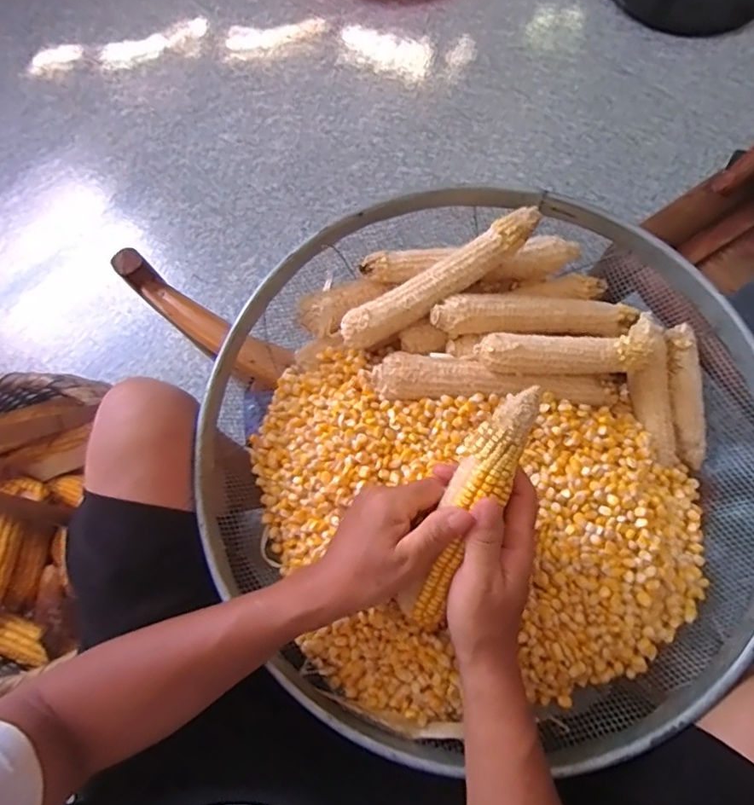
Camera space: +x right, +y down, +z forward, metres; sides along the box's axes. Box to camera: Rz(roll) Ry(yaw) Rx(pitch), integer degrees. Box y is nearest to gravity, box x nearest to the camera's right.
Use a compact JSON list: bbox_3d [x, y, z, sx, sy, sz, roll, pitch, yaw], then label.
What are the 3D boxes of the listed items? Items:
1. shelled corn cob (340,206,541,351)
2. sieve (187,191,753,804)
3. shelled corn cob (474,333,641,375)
[{"bbox_3d":[0.061,-0.112,0.522,0.203,0.043,0.038,-32,77,8],"label":"shelled corn cob"},{"bbox_3d":[0.096,0.047,0.493,0.493,0.078,0.485,0,76,1],"label":"sieve"},{"bbox_3d":[0.161,-0.042,0.493,0.139,0.029,0.033,1,75,3],"label":"shelled corn cob"}]

